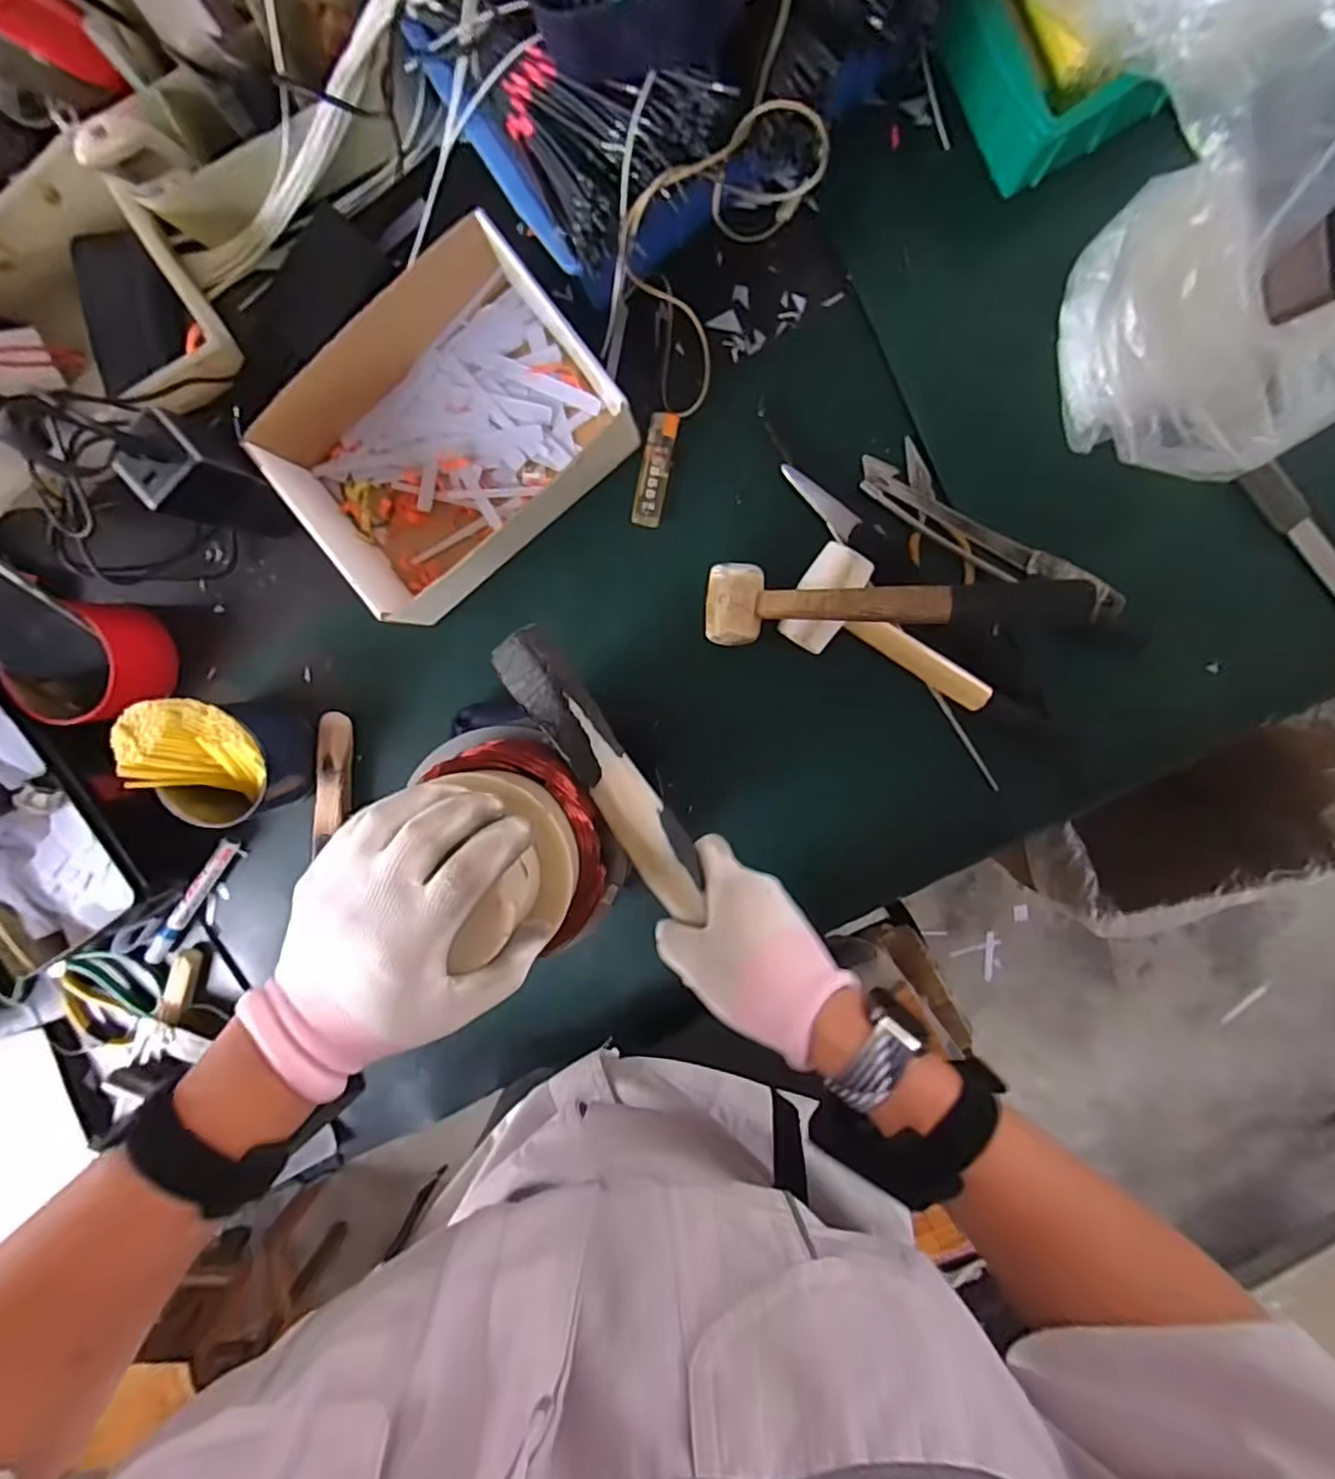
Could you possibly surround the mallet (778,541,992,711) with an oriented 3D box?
[{"bbox_3d":[0.176,-0.075,0.489,0.175,0.041,0.081,30,100,-1],"label":"mallet"}]

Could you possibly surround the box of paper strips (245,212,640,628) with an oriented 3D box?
[{"bbox_3d":[-0.170,-0.236,0.488,0.243,0.076,0.188,-37,95,8],"label":"box of paper strips"}]

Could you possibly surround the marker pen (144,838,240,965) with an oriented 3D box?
[{"bbox_3d":[-0.443,0.150,0.586,0.017,0.015,0.144,37,99,-2],"label":"marker pen"}]

